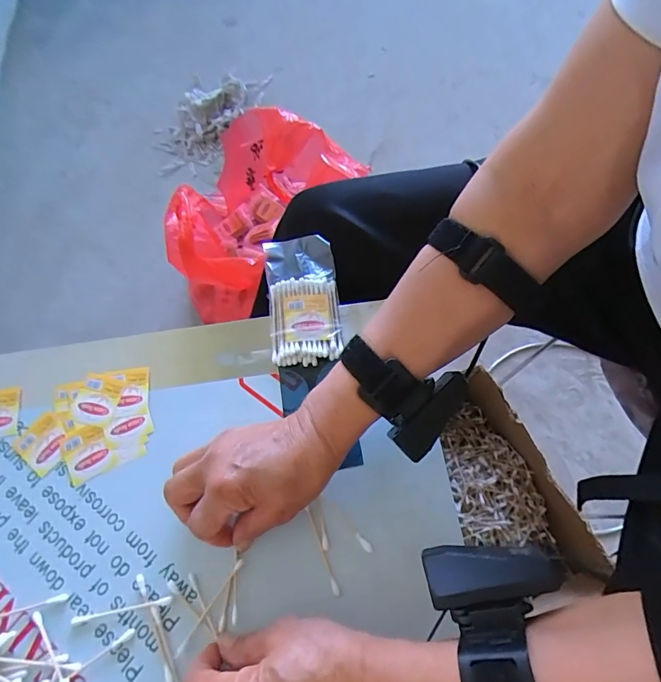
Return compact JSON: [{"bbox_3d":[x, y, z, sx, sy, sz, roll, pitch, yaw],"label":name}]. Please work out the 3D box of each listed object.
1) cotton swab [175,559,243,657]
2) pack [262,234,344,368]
[{"bbox_3d":[-0.086,0.191,0.306,0.005,0.007,0.072,33,77,15],"label":"cotton swab"},{"bbox_3d":[-0.026,-0.040,0.391,0.063,0.019,0.121,-6,67,-1],"label":"pack"}]

